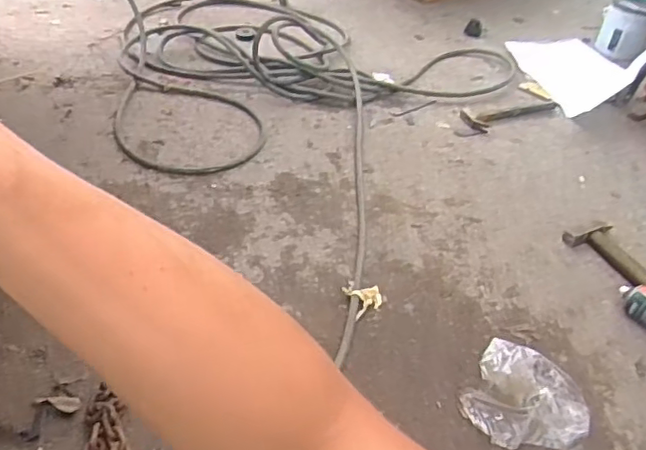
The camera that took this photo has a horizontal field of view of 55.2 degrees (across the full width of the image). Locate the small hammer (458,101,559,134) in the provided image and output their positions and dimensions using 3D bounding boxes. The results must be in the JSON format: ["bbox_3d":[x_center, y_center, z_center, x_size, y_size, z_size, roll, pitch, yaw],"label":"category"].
[{"bbox_3d":[0.526,-0.321,1.757,0.299,0.023,0.104,-16,47,-18],"label":"small hammer"}]

